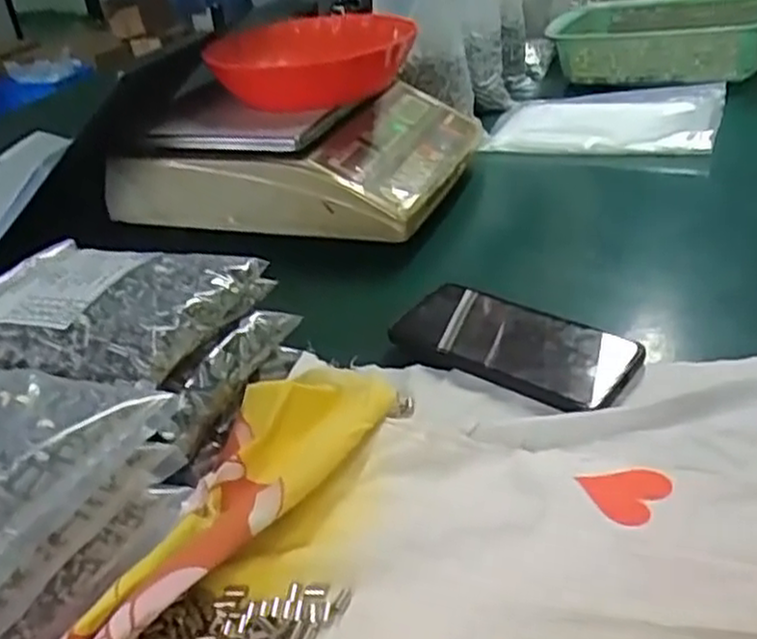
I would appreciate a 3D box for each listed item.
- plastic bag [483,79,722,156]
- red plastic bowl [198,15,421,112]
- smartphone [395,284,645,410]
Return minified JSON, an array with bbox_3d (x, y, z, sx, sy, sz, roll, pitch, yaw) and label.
[{"bbox_3d":[0.265,-0.241,0.888,0.256,0.033,0.183,7,34,21],"label":"plastic bag"},{"bbox_3d":[-0.063,-0.269,0.777,0.192,0.061,0.192,-1,33,8],"label":"red plastic bowl"},{"bbox_3d":[0.093,0.013,0.514,0.158,0.012,0.089,17,39,34],"label":"smartphone"}]

